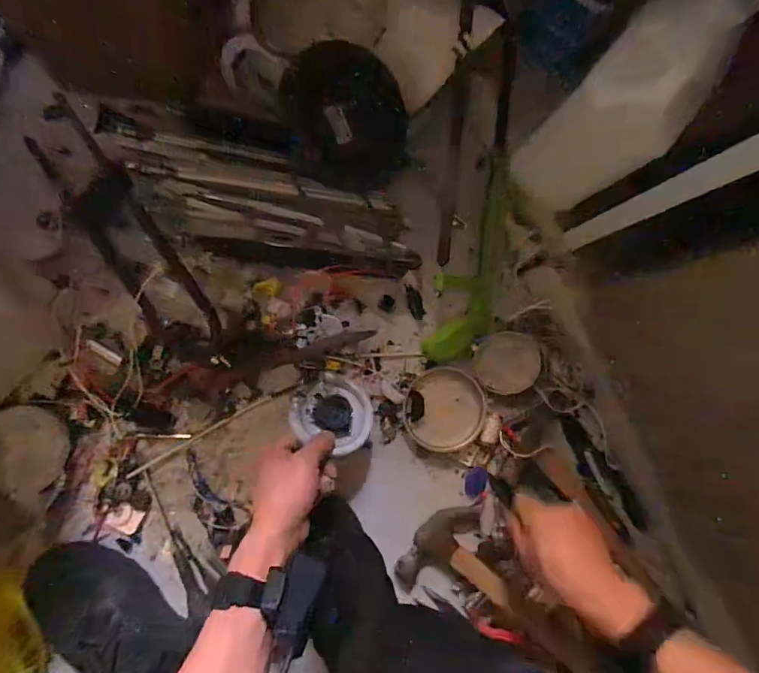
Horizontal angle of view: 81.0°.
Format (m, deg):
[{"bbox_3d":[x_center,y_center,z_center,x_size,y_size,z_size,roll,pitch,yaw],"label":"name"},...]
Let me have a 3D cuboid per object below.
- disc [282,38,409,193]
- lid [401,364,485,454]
[{"bbox_3d":[-0.045,-0.275,0.572,0.151,0.010,0.169,-9,113,9],"label":"disc"},{"bbox_3d":[0.086,0.097,0.598,0.106,0.017,0.106,1,87,-9],"label":"lid"}]

